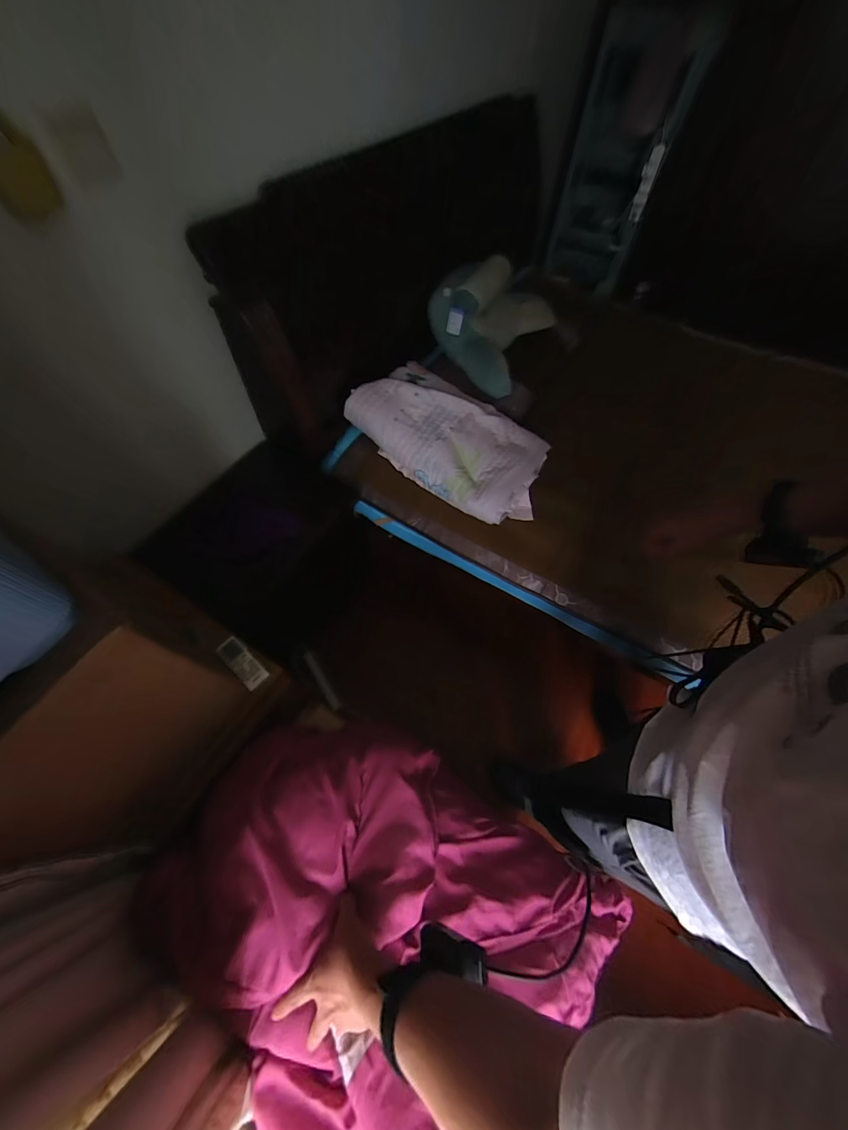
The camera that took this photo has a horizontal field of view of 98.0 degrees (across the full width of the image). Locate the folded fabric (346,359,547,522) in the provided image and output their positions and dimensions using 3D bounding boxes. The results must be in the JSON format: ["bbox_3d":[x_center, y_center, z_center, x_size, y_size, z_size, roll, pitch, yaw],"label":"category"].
[{"bbox_3d":[0.099,-0.411,1.202,0.644,0.193,0.371,32,66,16],"label":"folded fabric"}]

